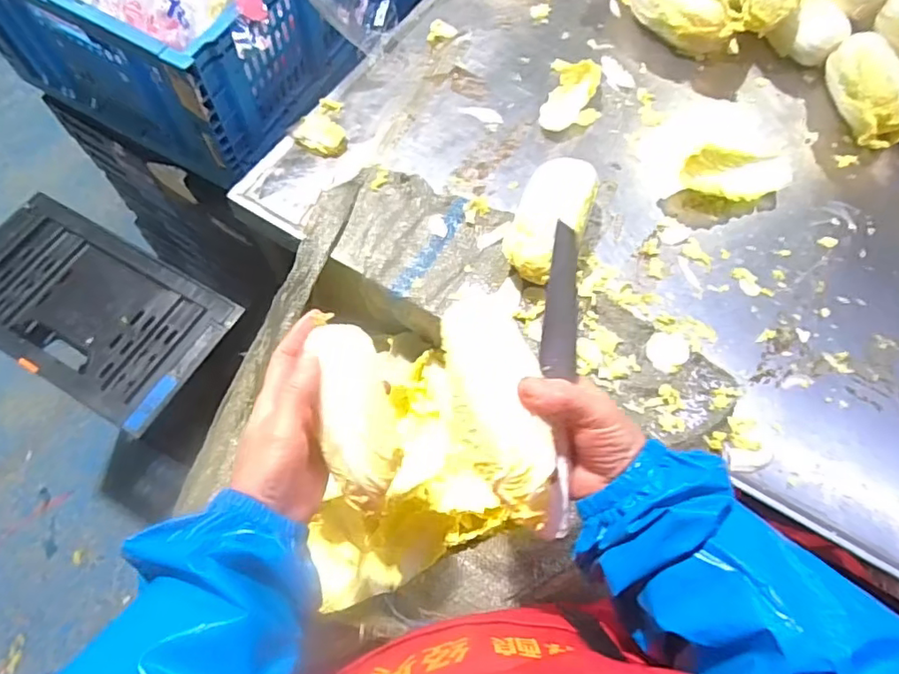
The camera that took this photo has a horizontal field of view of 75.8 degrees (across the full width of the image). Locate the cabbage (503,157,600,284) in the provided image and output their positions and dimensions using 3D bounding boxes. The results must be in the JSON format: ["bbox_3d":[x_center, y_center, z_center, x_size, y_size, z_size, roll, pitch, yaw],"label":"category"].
[{"bbox_3d":[0.107,-0.123,0.619,0.072,0.056,0.157,20,68,8],"label":"cabbage"}]

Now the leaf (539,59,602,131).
[{"bbox_3d":[0.153,-0.298,0.712,0.068,0.028,0.098,14,67,6],"label":"leaf"}]

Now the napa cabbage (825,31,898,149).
[{"bbox_3d":[0.501,-0.294,0.694,0.072,0.062,0.139,-5,67,-2],"label":"napa cabbage"}]

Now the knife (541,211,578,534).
[{"bbox_3d":[0.072,0.029,0.376,0.023,0.010,0.200,1,89,1],"label":"knife"}]

